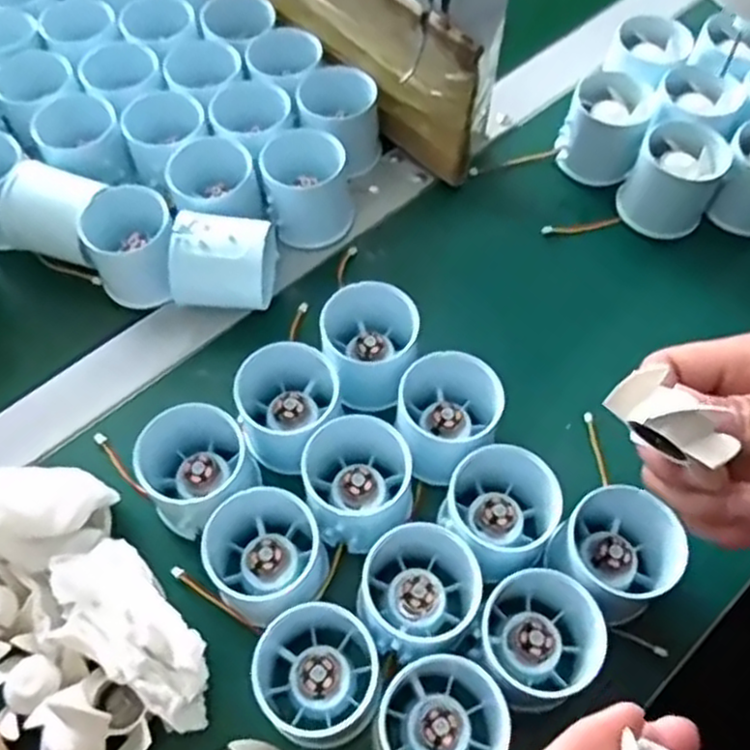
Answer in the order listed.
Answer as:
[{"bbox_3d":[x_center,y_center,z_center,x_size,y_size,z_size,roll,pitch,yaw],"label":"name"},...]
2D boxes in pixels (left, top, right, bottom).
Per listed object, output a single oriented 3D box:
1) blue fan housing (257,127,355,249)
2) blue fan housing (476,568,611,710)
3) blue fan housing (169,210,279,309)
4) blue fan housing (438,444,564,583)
[{"bbox_3d":[-0.042,-0.115,0.456,0.049,0.050,0.063,-17,62,-9],"label":"blue fan housing"},{"bbox_3d":[0.073,0.116,0.325,0.051,0.045,0.054,0,61,1],"label":"blue fan housing"},{"bbox_3d":[-0.088,-0.066,0.427,0.052,0.050,0.053,2,61,2],"label":"blue fan housing"},{"bbox_3d":[0.063,0.062,0.355,0.052,0.044,0.056,-35,66,-17],"label":"blue fan housing"}]

